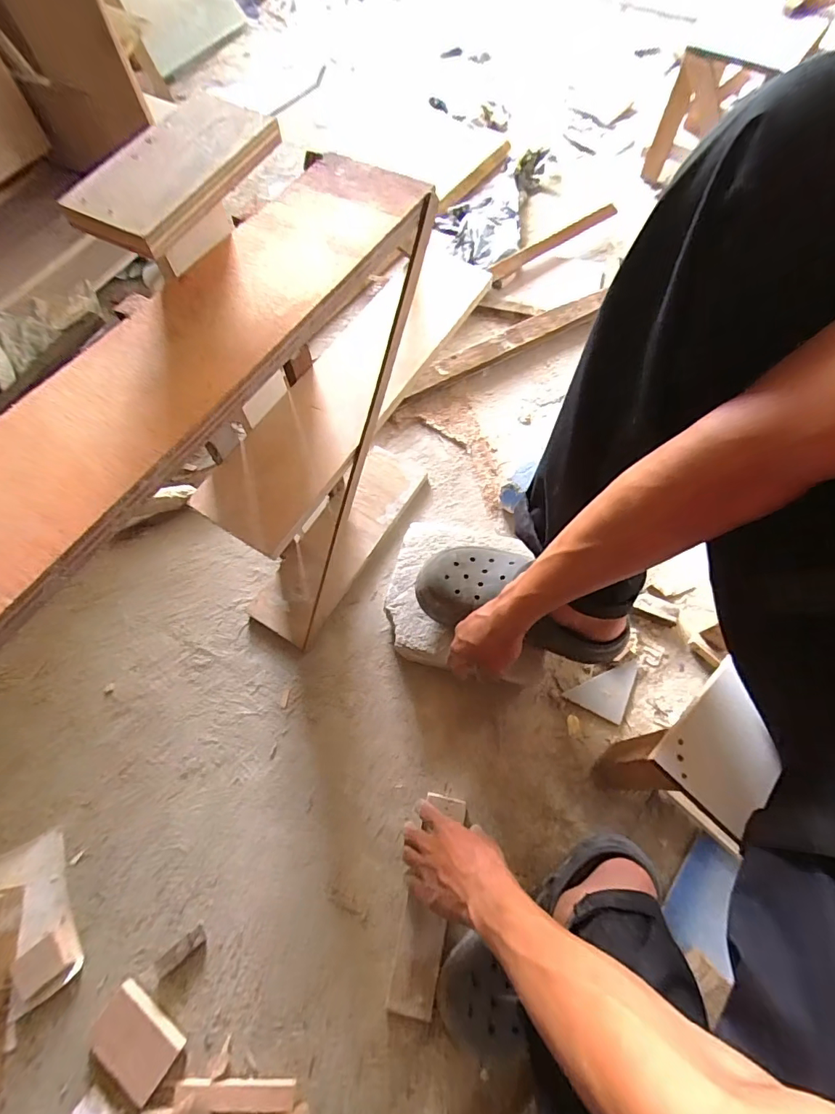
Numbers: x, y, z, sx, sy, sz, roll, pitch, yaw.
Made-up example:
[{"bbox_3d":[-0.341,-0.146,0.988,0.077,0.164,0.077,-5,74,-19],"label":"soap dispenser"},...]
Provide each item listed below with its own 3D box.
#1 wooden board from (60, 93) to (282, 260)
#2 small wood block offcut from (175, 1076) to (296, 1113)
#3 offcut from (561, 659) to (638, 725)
[{"bbox_3d":[-0.154,-0.249,0.294,0.070,0.016,0.135,29,74,5],"label":"wooden board"},{"bbox_3d":[-0.192,0.569,0.490,0.123,0.006,0.024,3,46,-2],"label":"small wood block offcut"},{"bbox_3d":[0.267,0.180,0.666,0.079,0.005,0.092,26,69,13],"label":"offcut"}]

